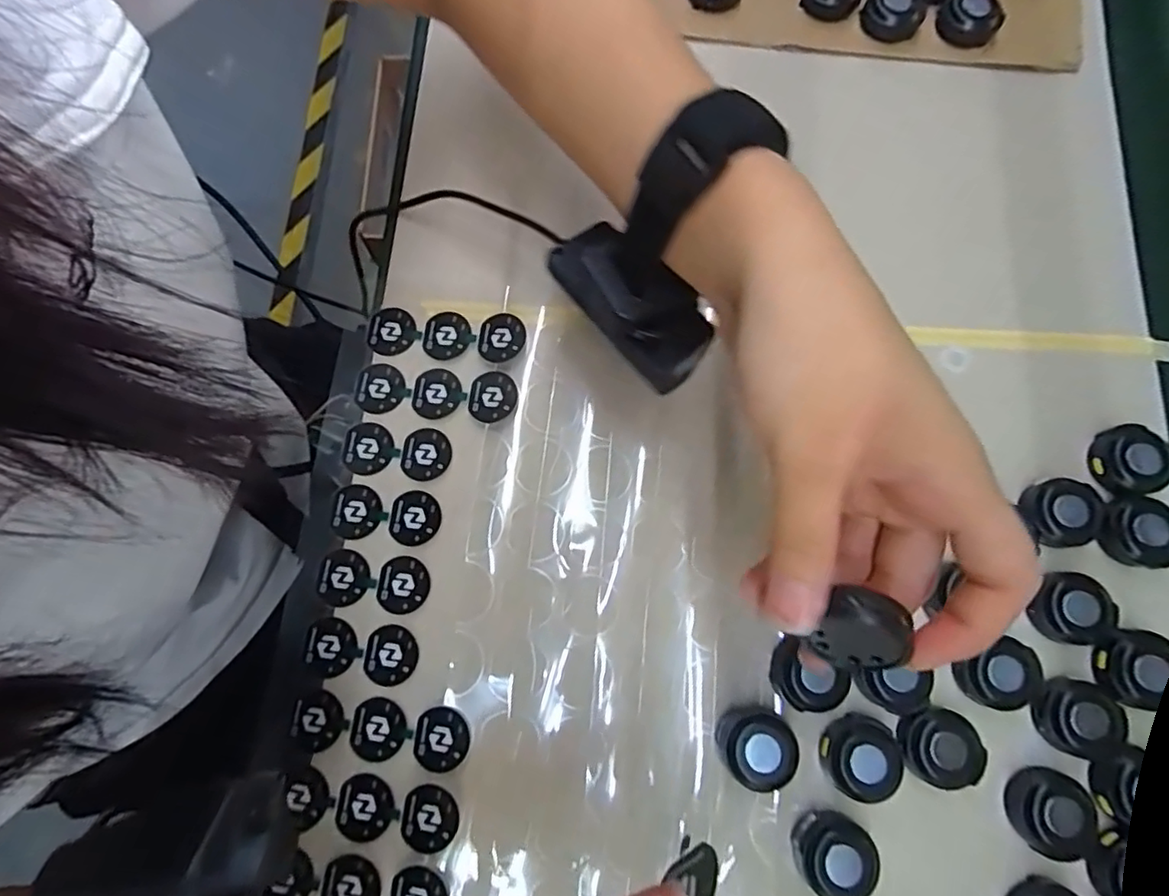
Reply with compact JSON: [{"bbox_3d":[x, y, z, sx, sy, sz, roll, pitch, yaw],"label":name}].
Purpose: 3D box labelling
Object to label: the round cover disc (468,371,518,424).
[{"bbox_3d":[-0.043,-0.023,0.277,0.023,0.005,0.023,0,77,1],"label":"round cover disc"}]

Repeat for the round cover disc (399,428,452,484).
[{"bbox_3d":[-0.072,0.003,0.274,0.024,0.004,0.024,0,77,1],"label":"round cover disc"}]

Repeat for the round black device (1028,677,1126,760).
[{"bbox_3d":[0.201,0.110,0.242,0.033,0.009,0.028,22,78,6],"label":"round black device"}]

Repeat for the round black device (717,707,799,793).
[{"bbox_3d":[0.069,0.120,0.242,0.029,0.014,0.029,0,77,1],"label":"round black device"}]

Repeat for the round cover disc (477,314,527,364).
[{"bbox_3d":[-0.039,-0.051,0.284,0.023,0.004,0.024,-2,80,12],"label":"round cover disc"}]

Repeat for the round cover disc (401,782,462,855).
[{"bbox_3d":[-0.061,0.145,0.236,0.022,0.004,0.023,0,77,1],"label":"round cover disc"}]

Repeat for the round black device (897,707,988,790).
[{"bbox_3d":[0.143,0.120,0.240,0.030,0.009,0.027,-8,77,-1],"label":"round black device"}]

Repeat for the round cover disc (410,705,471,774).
[{"bbox_3d":[-0.058,0.117,0.243,0.023,0.004,0.024,0,77,1],"label":"round cover disc"}]

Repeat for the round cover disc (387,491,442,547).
[{"bbox_3d":[-0.075,0.031,0.267,0.023,0.004,0.024,0,77,1],"label":"round cover disc"}]

